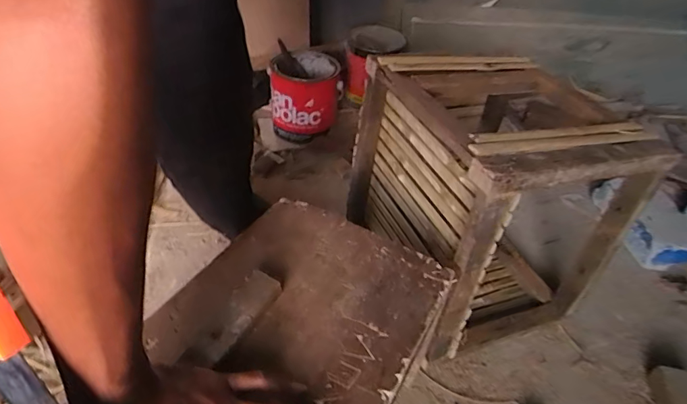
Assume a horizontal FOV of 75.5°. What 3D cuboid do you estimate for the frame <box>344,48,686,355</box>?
[{"bbox_3d":[0.202,-0.017,0.678,0.289,0.335,0.339,-10,43,-19],"label":"frame"}]

